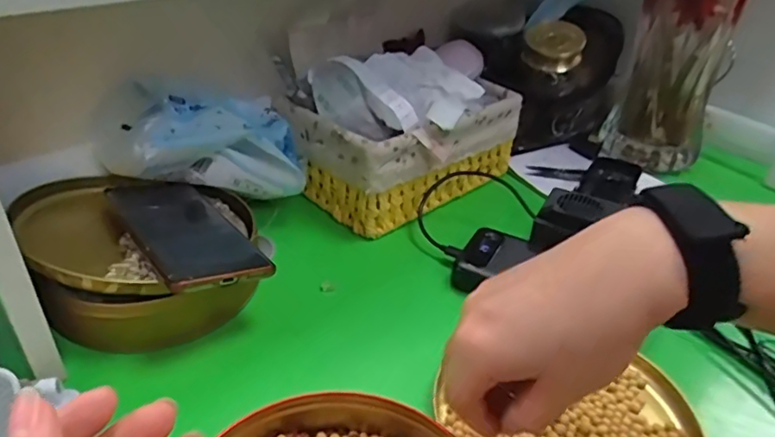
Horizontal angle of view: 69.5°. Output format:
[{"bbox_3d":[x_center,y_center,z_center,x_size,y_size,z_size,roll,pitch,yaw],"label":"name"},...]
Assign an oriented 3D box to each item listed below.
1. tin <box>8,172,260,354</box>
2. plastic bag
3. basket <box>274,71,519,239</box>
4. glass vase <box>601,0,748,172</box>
[{"bbox_3d":[-0.189,0.027,0.447,0.178,0.080,0.168,1,32,-2],"label":"tin"},{"bbox_3d":[-0.155,-0.069,0.498,0.162,0.093,0.091,-21,39,-33],"label":"plastic bag"},{"bbox_3d":[0.027,-0.080,0.595,0.140,0.093,0.222,29,41,36],"label":"basket"},{"bbox_3d":[0.326,-0.190,0.615,0.120,0.284,0.096,19,36,24],"label":"glass vase"}]

